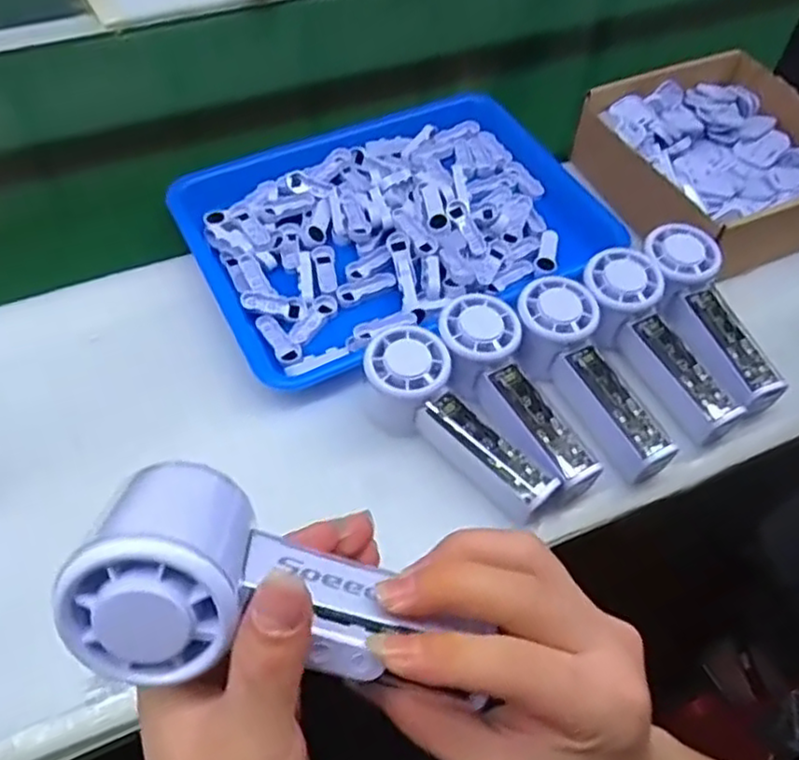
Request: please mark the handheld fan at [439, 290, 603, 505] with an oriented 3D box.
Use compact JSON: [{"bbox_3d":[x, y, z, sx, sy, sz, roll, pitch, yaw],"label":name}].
[{"bbox_3d":[0.078,0.009,0.471,0.056,0.041,0.153,-25,71,-18],"label":"handheld fan"}]

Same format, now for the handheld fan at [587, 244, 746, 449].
[{"bbox_3d":[0.187,-0.026,0.502,0.057,0.045,0.157,-21,71,-16],"label":"handheld fan"}]

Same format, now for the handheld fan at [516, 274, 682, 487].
[{"bbox_3d":[0.134,-0.003,0.485,0.056,0.041,0.155,-21,71,-16],"label":"handheld fan"}]

